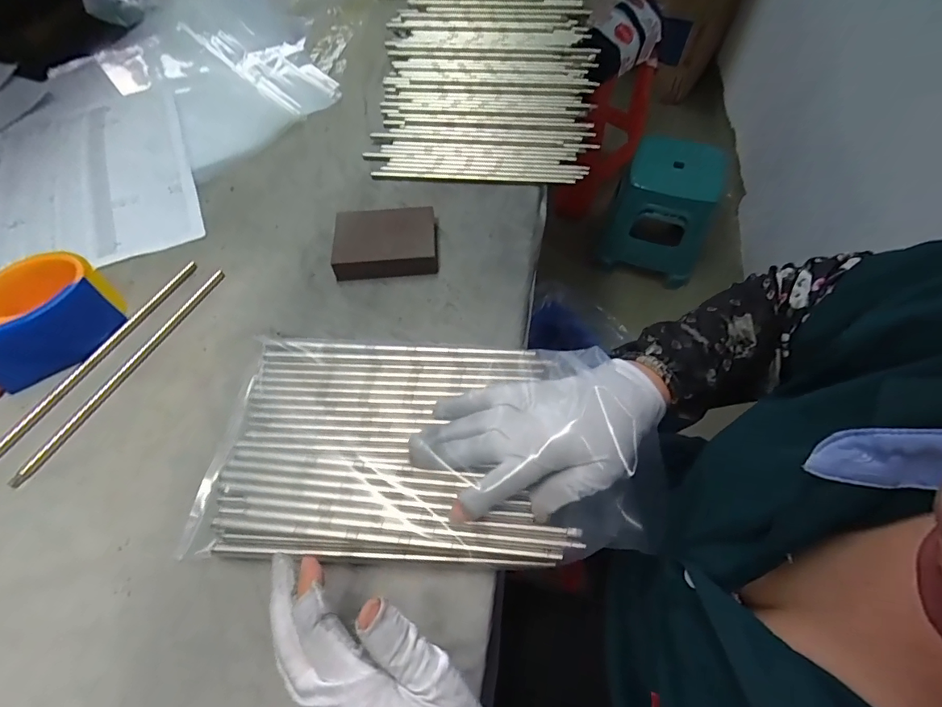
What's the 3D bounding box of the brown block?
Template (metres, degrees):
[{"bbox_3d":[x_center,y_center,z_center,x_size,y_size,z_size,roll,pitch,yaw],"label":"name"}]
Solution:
[{"bbox_3d":[-0.083,-0.111,0.439,0.096,0.029,0.071,-7,58,-1],"label":"brown block"}]

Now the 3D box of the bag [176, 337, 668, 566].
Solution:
[{"bbox_3d":[-0.029,0.060,0.330,0.314,0.018,0.166,0,58,3],"label":"bag"}]

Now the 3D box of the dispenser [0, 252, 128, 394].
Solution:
[{"bbox_3d":[-0.370,-0.020,0.373,0.070,0.058,0.142,25,63,17],"label":"dispenser"}]

